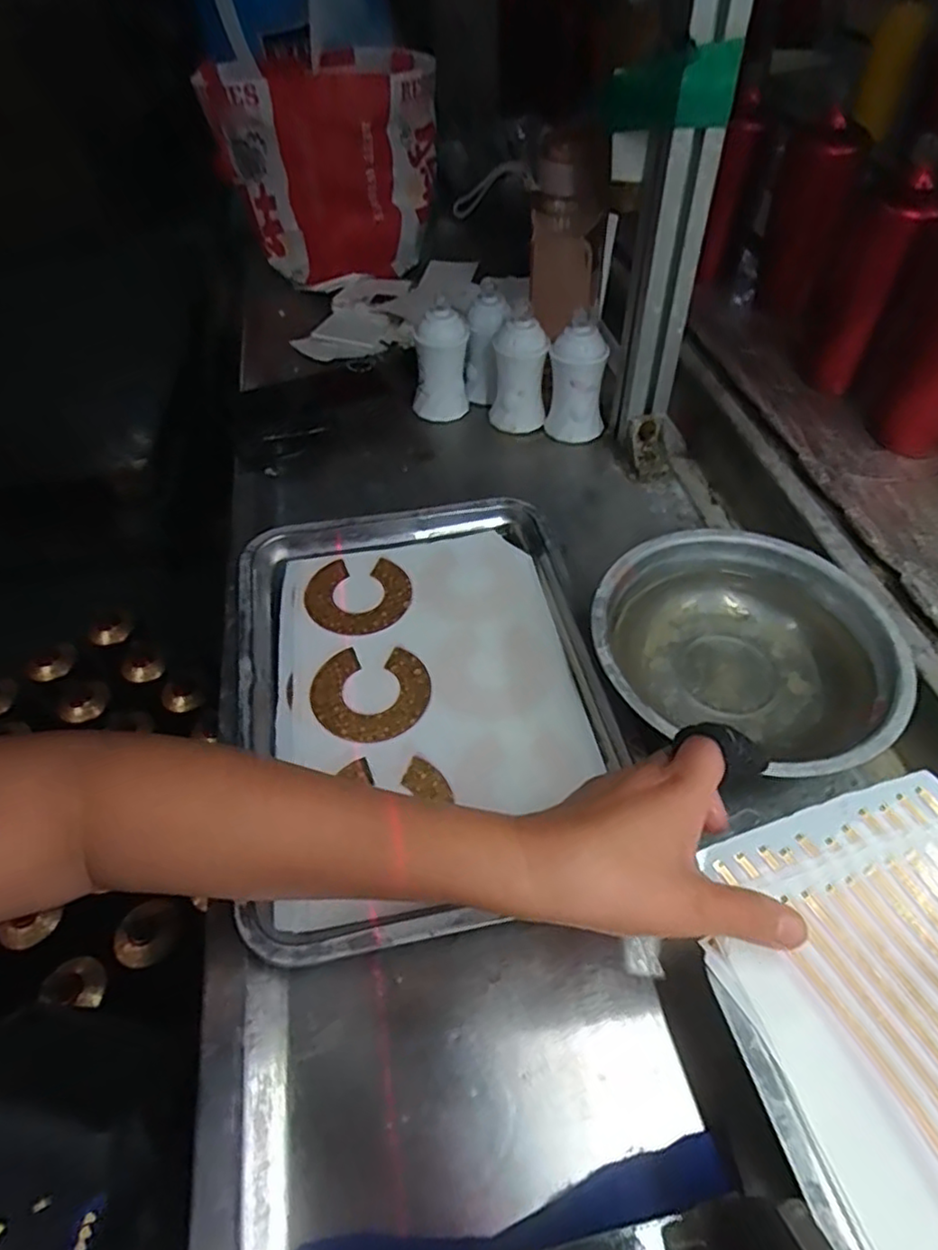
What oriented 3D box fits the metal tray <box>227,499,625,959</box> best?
[{"bbox_3d":[-0.036,0.036,0.479,0.256,0.029,0.353,-10,49,-3],"label":"metal tray"}]

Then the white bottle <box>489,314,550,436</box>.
[{"bbox_3d":[0.049,-0.253,0.679,0.059,0.107,0.051,-1,50,5],"label":"white bottle"}]

